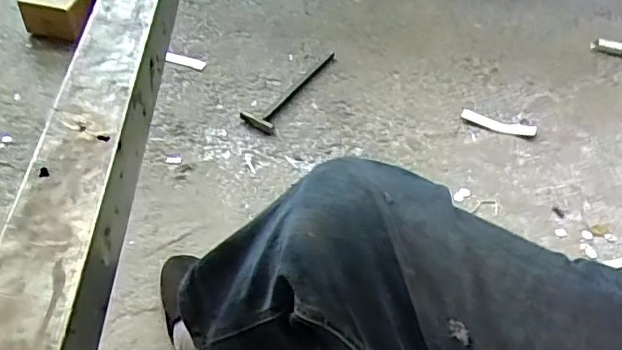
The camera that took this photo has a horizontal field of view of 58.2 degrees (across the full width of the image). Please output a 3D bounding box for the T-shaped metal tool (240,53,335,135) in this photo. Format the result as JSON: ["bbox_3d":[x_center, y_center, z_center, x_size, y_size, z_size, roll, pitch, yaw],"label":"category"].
[{"bbox_3d":[-0.055,-0.207,1.300,0.085,0.022,0.309,23,52,20],"label":"T-shaped metal tool"}]

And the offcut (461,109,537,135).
[{"bbox_3d":[0.429,-0.116,1.279,0.166,0.016,0.037,13,50,12],"label":"offcut"}]

